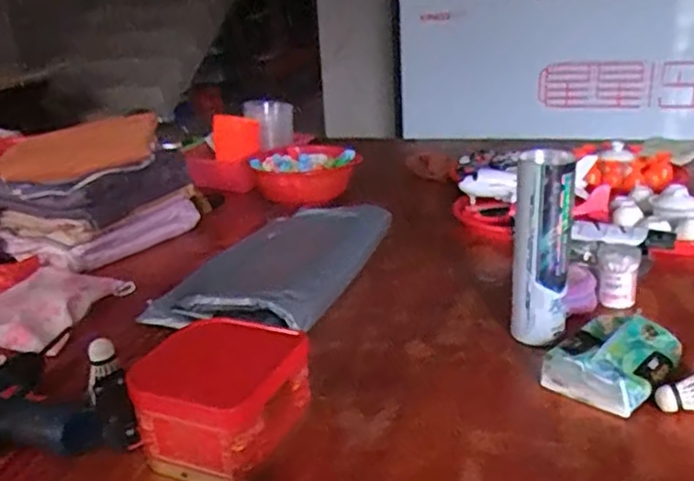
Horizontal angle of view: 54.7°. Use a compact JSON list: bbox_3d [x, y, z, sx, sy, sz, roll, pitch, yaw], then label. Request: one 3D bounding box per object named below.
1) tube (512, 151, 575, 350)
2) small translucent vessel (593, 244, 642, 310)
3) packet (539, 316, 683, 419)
[{"bbox_3d":[0.232,0.015,0.805,0.064,0.230,0.061,2,22,13],"label":"tube"},{"bbox_3d":[0.361,0.047,0.902,0.054,0.077,0.044,6,23,23],"label":"small translucent vessel"},{"bbox_3d":[0.293,0.130,0.742,0.114,0.052,0.141,17,29,42],"label":"packet"}]

